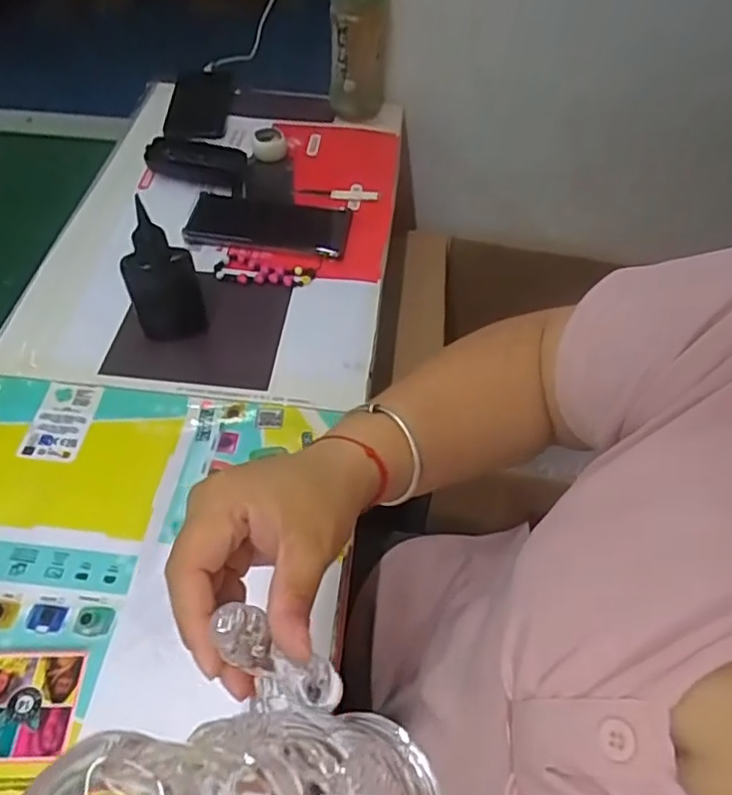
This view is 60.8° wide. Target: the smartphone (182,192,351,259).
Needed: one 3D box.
[{"bbox_3d":[-0.101,-0.185,0.656,0.161,0.014,0.078,6,52,2],"label":"smartphone"}]

